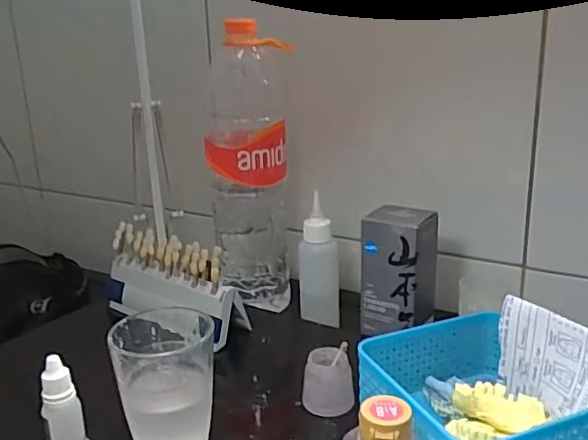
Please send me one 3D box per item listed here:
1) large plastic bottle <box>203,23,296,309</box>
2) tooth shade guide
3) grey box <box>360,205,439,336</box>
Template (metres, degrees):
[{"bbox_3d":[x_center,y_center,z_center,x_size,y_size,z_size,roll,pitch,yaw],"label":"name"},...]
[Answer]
[{"bbox_3d":[-0.048,-0.051,0.629,0.082,0.294,0.073,-5,17,-9],"label":"large plastic bottle"},{"bbox_3d":[-0.129,0.063,0.589,0.175,0.082,0.051,12,22,39],"label":"tooth shade guide"},{"bbox_3d":[0.099,0.048,0.551,0.061,0.110,0.051,8,20,31],"label":"grey box"}]

